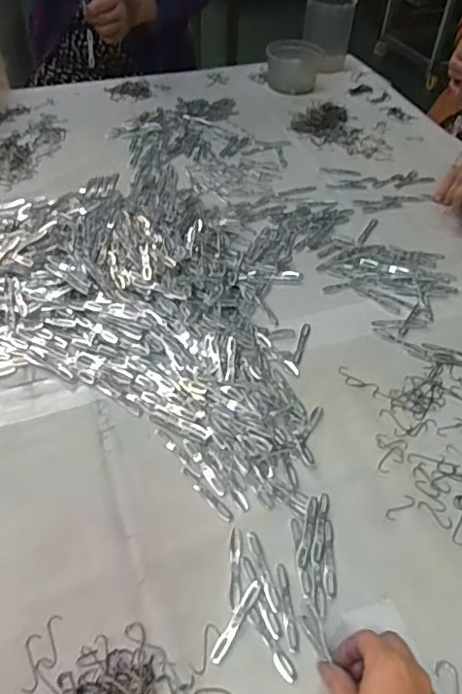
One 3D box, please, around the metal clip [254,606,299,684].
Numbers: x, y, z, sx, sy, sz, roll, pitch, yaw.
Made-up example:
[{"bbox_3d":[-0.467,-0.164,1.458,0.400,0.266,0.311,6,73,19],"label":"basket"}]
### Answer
[{"bbox_3d":[0.033,0.237,0.442,0.013,0.004,0.060,-25,54,-23],"label":"metal clip"}]

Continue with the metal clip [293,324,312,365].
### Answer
[{"bbox_3d":[0.086,-0.006,0.660,0.011,0.004,0.069,13,49,8],"label":"metal clip"}]

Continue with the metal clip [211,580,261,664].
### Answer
[{"bbox_3d":[0.005,0.222,0.451,0.010,0.005,0.069,26,52,19],"label":"metal clip"}]

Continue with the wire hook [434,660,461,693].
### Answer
[{"bbox_3d":[0.168,0.263,0.426,0.019,0.005,0.038,7,48,3],"label":"wire hook"}]

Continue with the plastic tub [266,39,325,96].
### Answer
[{"bbox_3d":[0.122,-0.566,1.116,0.109,0.065,0.098,13,49,8],"label":"plastic tub"}]

